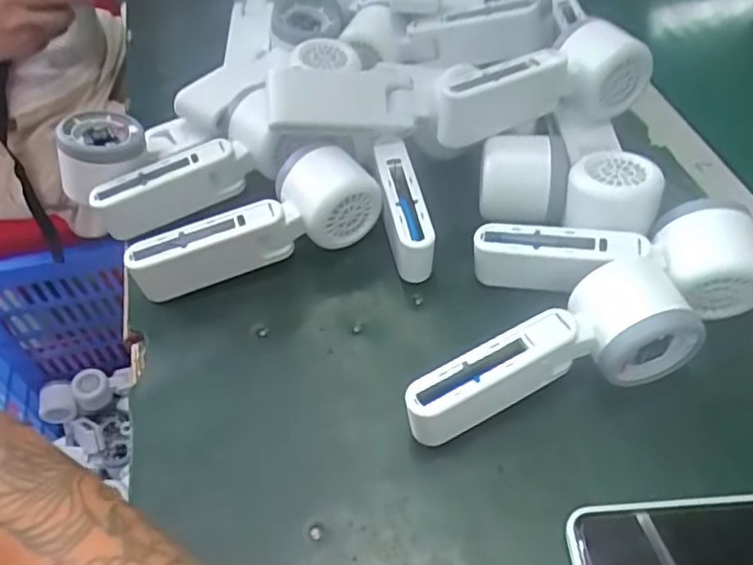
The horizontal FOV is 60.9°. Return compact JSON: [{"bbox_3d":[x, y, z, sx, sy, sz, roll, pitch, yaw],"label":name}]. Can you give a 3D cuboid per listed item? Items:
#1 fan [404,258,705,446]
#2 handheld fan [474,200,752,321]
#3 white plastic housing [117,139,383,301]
[{"bbox_3d":[0.095,0.038,0.353,0.171,0.046,0.055,-19,55,-7],"label":"fan"},{"bbox_3d":[0.143,-0.015,0.389,0.164,0.048,0.053,4,56,9],"label":"handheld fan"},{"bbox_3d":[-0.078,-0.034,0.417,0.163,0.047,0.048,-27,57,-12],"label":"white plastic housing"}]

